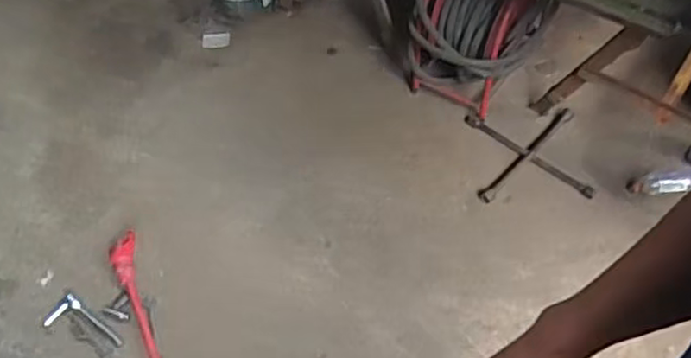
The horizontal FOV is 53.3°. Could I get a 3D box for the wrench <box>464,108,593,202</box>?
[{"bbox_3d":[0.464,-0.066,1.766,0.268,0.031,0.281,-4,52,2],"label":"wrench"}]

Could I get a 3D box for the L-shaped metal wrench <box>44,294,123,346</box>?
[{"bbox_3d":[-0.579,0.332,1.536,0.181,0.012,0.081,25,58,22],"label":"L-shaped metal wrench"}]

